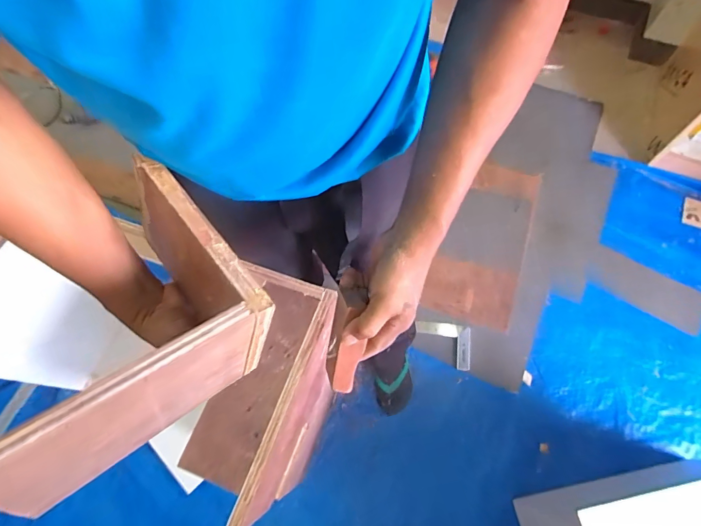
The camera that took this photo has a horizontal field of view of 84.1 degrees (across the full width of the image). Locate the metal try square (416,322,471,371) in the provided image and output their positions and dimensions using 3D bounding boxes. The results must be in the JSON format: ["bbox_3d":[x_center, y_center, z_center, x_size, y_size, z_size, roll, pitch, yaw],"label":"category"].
[{"bbox_3d":[0.281,0.249,1.189,0.164,0.013,0.134,5,67,4],"label":"metal try square"}]

